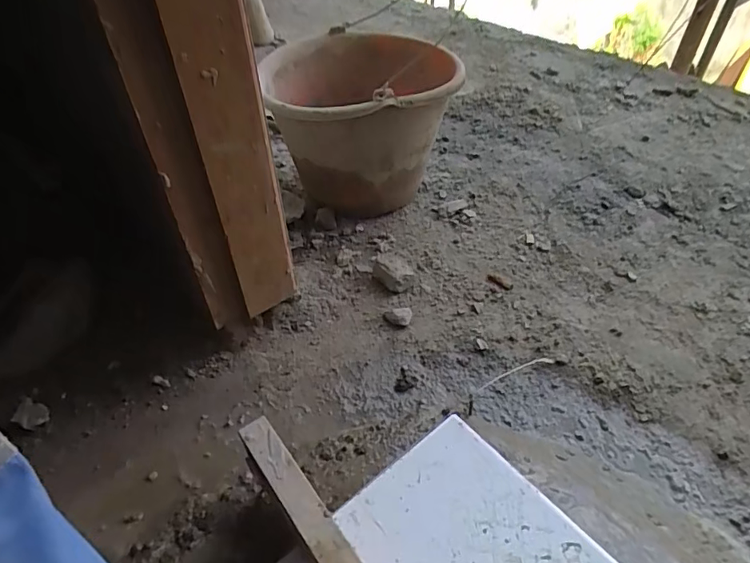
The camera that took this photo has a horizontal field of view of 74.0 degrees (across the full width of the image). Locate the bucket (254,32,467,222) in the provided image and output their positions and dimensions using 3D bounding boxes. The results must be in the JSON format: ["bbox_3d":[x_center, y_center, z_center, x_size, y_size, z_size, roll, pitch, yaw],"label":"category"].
[{"bbox_3d":[-0.019,-0.231,0.755,0.247,0.227,0.251,-1,45,1],"label":"bucket"}]

